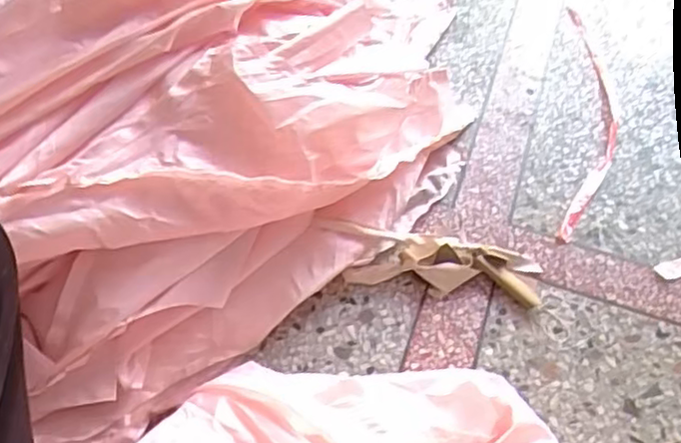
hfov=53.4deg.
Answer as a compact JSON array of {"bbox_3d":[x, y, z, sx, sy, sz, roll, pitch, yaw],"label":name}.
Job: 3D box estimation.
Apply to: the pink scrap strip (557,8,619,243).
[{"bbox_3d":[0.341,-0.145,0.918,0.072,0.011,0.451,13,52,5],"label":"pink scrap strip"}]

